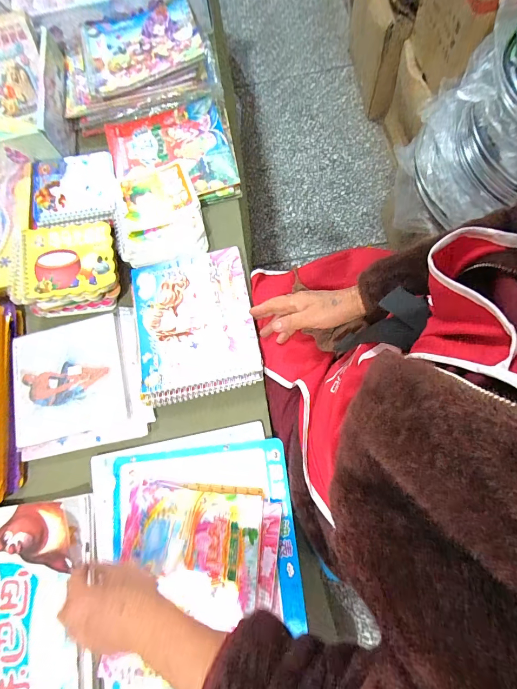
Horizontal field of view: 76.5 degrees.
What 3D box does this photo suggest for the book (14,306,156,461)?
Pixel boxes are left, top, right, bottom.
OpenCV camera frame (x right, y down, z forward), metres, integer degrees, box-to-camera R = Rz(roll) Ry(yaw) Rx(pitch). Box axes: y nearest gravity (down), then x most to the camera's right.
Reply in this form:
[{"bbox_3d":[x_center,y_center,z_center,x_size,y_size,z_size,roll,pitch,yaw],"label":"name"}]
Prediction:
[{"bbox_3d":[-0.283,0.059,0.516,0.196,0.019,0.200,-14,75,0],"label":"book"}]

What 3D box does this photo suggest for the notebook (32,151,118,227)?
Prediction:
[{"bbox_3d":[-0.334,-0.288,0.595,0.142,0.025,0.161,-15,75,0],"label":"notebook"}]

